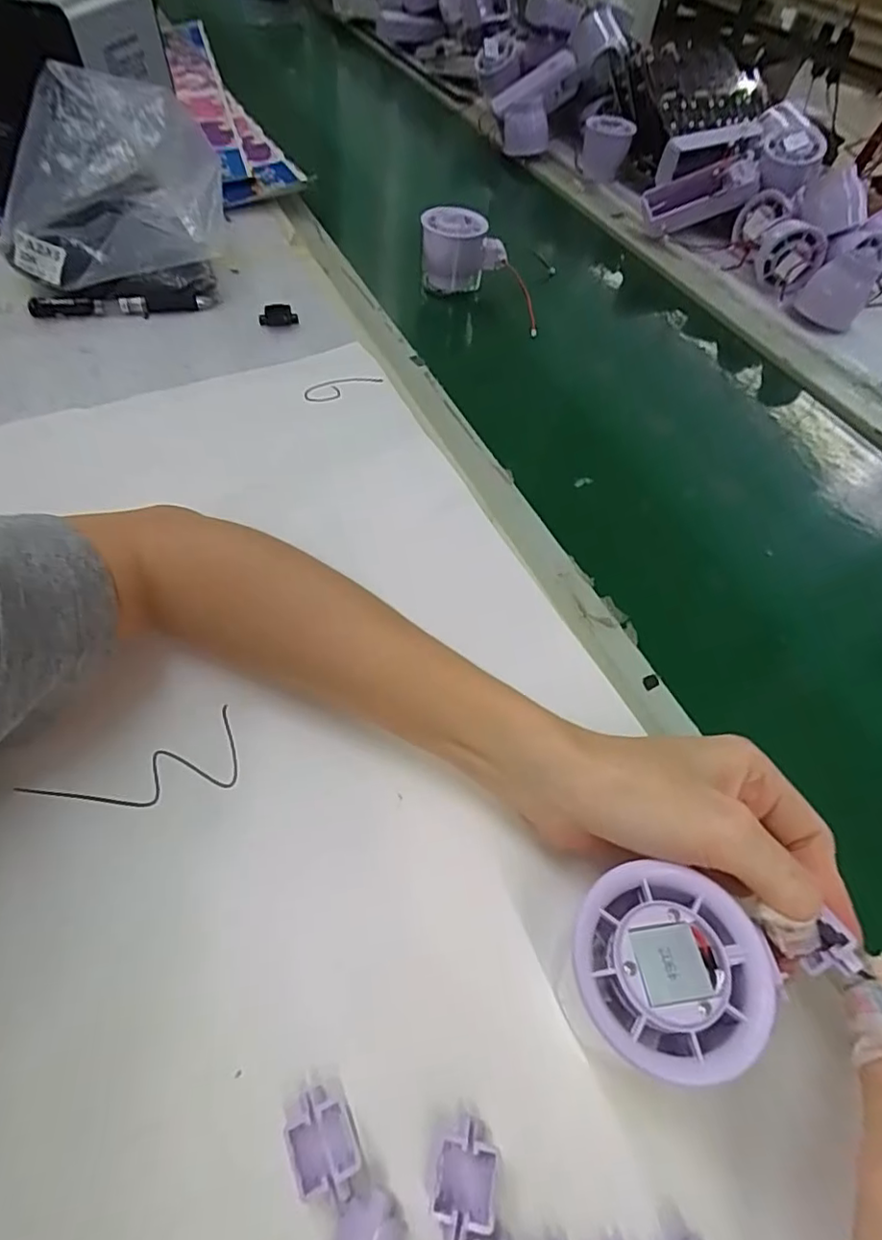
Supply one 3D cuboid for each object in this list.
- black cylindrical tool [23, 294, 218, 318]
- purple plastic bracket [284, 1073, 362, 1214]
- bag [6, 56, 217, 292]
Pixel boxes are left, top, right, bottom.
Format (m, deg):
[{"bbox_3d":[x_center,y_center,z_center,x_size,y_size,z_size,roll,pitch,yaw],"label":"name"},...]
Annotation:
[{"bbox_3d":[-0.252,-0.252,0.460,0.138,0.014,0.016,-10,57,-12],"label":"black cylindrical tool"},{"bbox_3d":[-0.038,0.168,0.186,0.020,0.011,0.033,-21,60,-18],"label":"purple plastic bracket"},{"bbox_3d":[-0.253,-0.338,0.443,0.153,0.099,0.112,-7,56,-10],"label":"bag"}]

